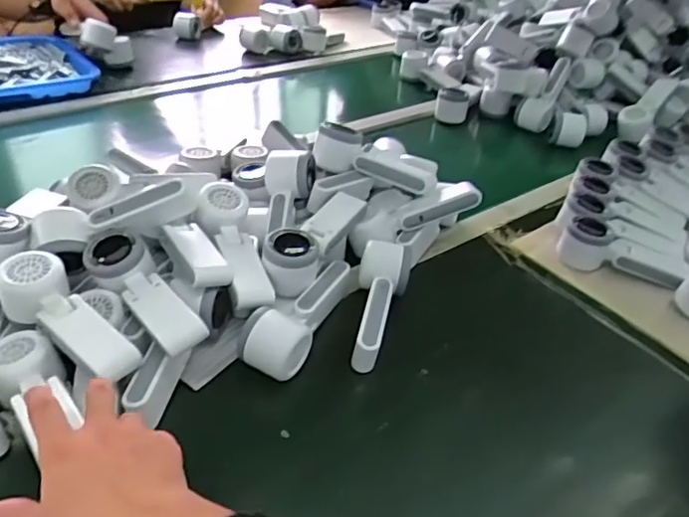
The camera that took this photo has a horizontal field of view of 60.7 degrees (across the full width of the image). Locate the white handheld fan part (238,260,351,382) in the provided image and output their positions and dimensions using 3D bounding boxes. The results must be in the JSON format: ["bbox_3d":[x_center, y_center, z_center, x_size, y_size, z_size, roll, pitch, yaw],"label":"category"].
[{"bbox_3d":[-0.046,0.054,0.611,0.055,0.063,0.168,17,39,16],"label":"white handheld fan part"}]

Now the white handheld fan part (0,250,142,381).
[{"bbox_3d":[-0.246,0.047,0.521,0.153,0.046,0.054,27,42,26],"label":"white handheld fan part"}]

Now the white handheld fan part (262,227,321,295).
[{"bbox_3d":[-0.055,0.001,0.617,0.053,0.044,0.056,3,37,-2],"label":"white handheld fan part"}]

